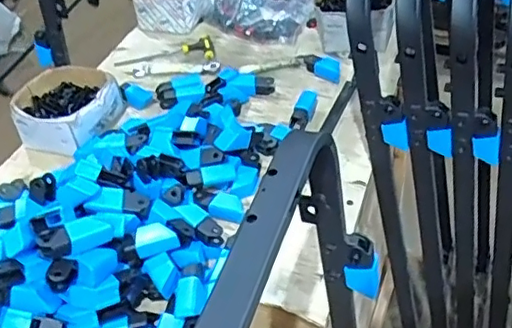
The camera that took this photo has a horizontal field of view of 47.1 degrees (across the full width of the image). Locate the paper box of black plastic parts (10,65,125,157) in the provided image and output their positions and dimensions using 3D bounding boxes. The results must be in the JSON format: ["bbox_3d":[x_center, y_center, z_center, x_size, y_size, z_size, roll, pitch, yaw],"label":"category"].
[{"bbox_3d":[-0.335,-0.092,1.050,0.179,0.079,0.185,-5,42,3],"label":"paper box of black plastic parts"}]

